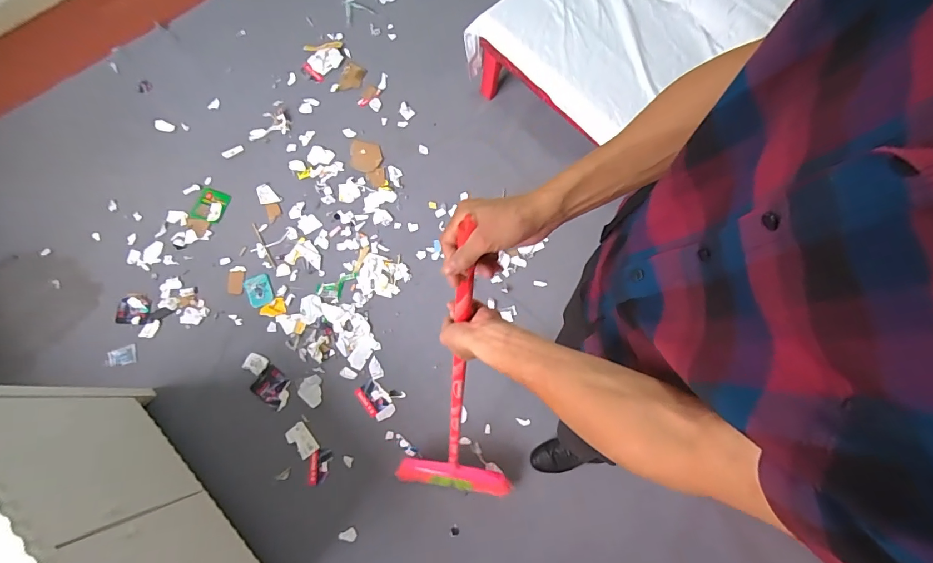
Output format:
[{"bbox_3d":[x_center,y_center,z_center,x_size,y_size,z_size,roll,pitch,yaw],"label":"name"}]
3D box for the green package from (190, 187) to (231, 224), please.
[{"bbox_3d":[-0.897,-0.266,1.475,0.110,0.013,0.116,18,75,4],"label":"green package"}]

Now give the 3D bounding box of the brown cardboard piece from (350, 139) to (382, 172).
[{"bbox_3d":[-0.369,-0.464,1.544,0.109,0.006,0.133,-8,74,-3],"label":"brown cardboard piece"}]

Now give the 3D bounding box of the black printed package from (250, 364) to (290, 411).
[{"bbox_3d":[-0.608,0.335,1.330,0.128,0.015,0.095,38,77,9],"label":"black printed package"}]

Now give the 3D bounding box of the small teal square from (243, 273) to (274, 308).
[{"bbox_3d":[-0.692,0.027,1.406,0.084,0.011,0.108,-28,76,-8],"label":"small teal square"}]

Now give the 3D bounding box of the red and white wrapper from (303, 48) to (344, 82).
[{"bbox_3d":[-0.556,-0.853,1.638,0.106,0.014,0.161,38,77,9],"label":"red and white wrapper"}]

